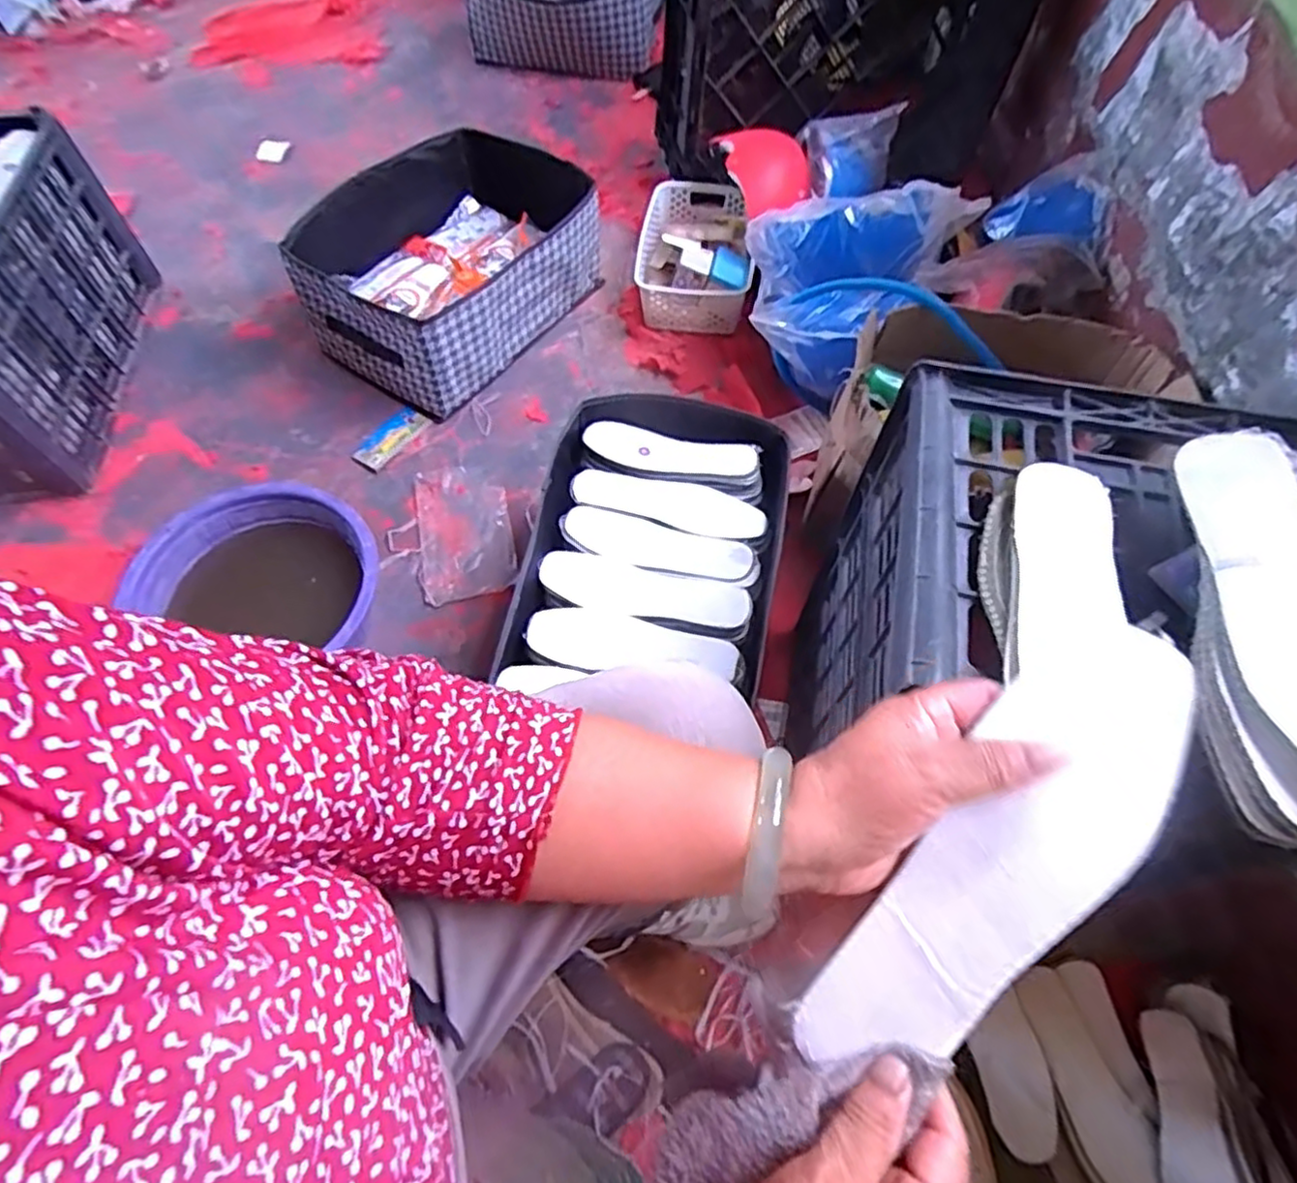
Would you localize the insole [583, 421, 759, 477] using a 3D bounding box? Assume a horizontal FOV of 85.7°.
[{"bbox_3d":[0.027,-0.176,0.884,0.213,0.018,0.054,11,62,5],"label":"insole"}]

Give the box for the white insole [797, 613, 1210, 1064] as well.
[{"bbox_3d":[0.142,0.116,0.293,0.067,0.012,0.212,38,98,19],"label":"white insole"}]

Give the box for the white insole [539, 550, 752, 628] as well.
[{"bbox_3d":[-0.004,-0.001,0.771,0.227,0.016,0.067,10,62,5],"label":"white insole"}]

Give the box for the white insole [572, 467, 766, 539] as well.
[{"bbox_3d":[0.027,-0.110,0.855,0.231,0.020,0.074,13,62,7],"label":"white insole"}]

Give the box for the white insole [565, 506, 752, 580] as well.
[{"bbox_3d":[0.011,-0.056,0.834,0.221,0.015,0.066,13,62,7],"label":"white insole"}]

